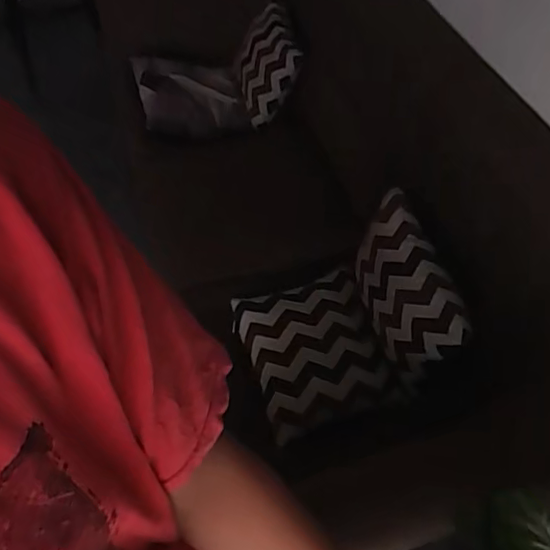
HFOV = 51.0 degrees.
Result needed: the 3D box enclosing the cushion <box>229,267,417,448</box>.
[{"bbox_3d":[0.085,0.162,1.215,0.271,0.092,0.331,-18,57,-16],"label":"cushion"}]

